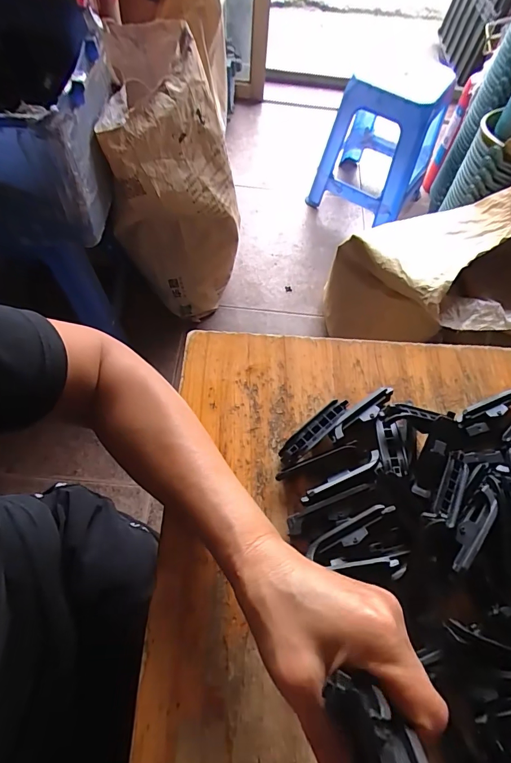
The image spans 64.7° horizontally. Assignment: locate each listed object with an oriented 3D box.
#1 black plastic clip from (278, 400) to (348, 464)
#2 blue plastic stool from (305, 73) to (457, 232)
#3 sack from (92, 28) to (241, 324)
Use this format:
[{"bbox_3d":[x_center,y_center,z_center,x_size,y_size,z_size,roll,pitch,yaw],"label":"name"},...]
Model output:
[{"bbox_3d":[0.050,0.042,0.338,0.072,0.016,0.017,-38,71,-20],"label":"black plastic clip"},{"bbox_3d":[0.450,-0.854,1.454,0.356,0.378,0.368,26,64,10],"label":"blue plastic stool"},{"bbox_3d":[-0.197,-0.444,1.000,0.302,0.582,0.253,-1,62,-4],"label":"sack"}]

